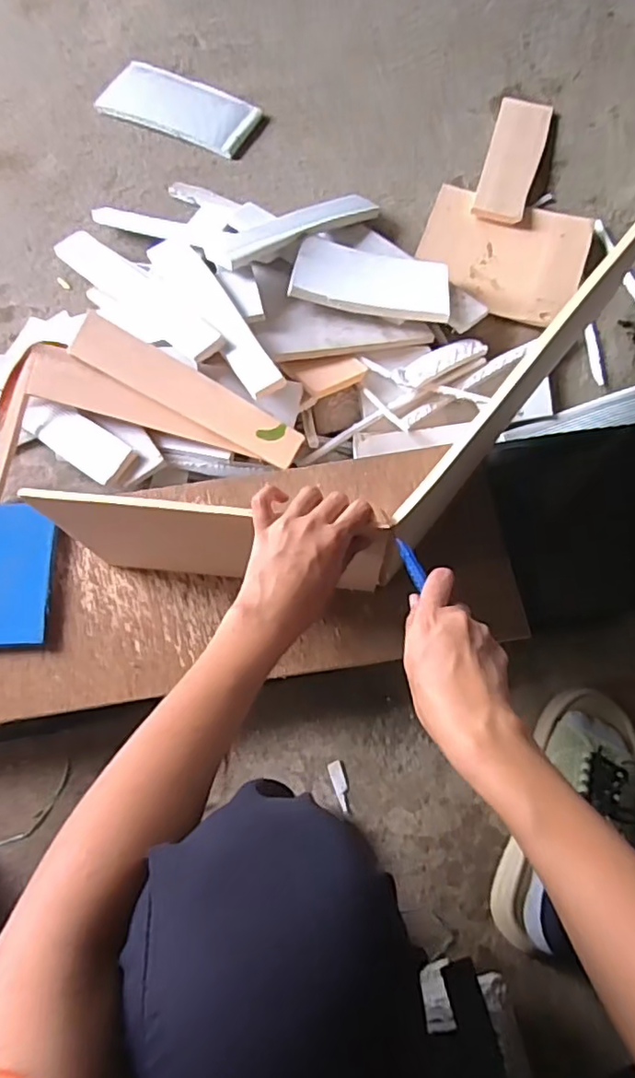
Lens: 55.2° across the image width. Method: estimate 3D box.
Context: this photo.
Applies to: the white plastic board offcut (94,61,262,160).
[{"bbox_3d":[-0.221,-0.687,0.970,0.250,0.022,0.109,25,72,9],"label":"white plastic board offcut"}]

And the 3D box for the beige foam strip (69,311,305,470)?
[{"bbox_3d":[-0.147,-0.165,0.691,0.279,0.013,0.051,30,102,1],"label":"beige foam strip"}]

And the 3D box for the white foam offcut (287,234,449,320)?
[{"bbox_3d":[0.071,-0.334,0.782,0.199,0.027,0.097,8,70,3],"label":"white foam offcut"}]

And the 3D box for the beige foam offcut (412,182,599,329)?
[{"bbox_3d":[0.259,-0.405,0.857,0.223,0.028,0.184,21,71,8],"label":"beige foam offcut"}]

